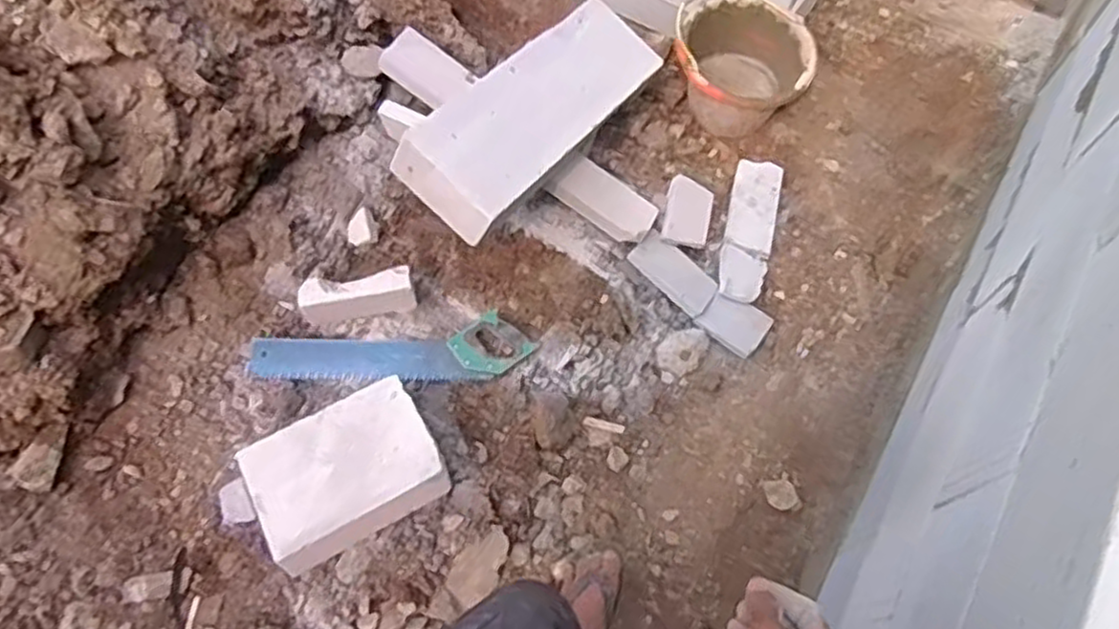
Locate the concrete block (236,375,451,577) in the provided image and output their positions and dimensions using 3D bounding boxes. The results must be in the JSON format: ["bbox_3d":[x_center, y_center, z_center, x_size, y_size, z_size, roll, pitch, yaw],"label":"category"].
[{"bbox_3d":[-0.348,0.252,1.206,0.277,0.111,0.203,-29,67,-13],"label":"concrete block"}]

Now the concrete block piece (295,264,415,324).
[{"bbox_3d":[-0.371,-0.032,1.354,0.205,0.114,0.052,-12,64,-5],"label":"concrete block piece"}]

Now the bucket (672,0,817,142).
[{"bbox_3d":[0.363,-0.495,1.539,0.277,0.190,0.247,24,67,12],"label":"bucket"}]

